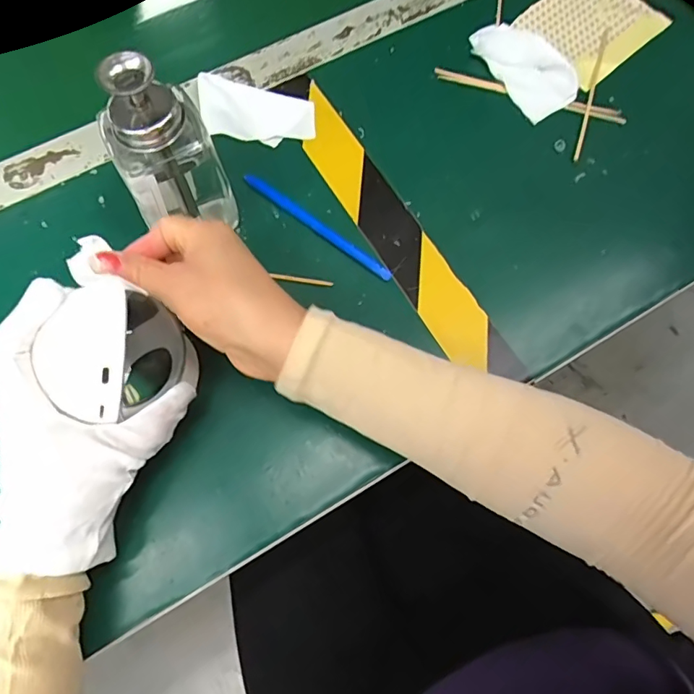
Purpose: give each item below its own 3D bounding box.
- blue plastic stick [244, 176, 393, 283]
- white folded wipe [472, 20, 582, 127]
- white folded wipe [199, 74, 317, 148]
[{"bbox_3d":[-0.022,-0.086,0.359,0.131,0.004,0.008,37,75,13],"label":"blue plastic stick"},{"bbox_3d":[0.141,-0.224,0.397,0.052,0.010,0.098,-26,72,-8],"label":"white folded wipe"},{"bbox_3d":[-0.069,-0.180,0.385,0.091,0.012,0.047,12,71,5],"label":"white folded wipe"}]

